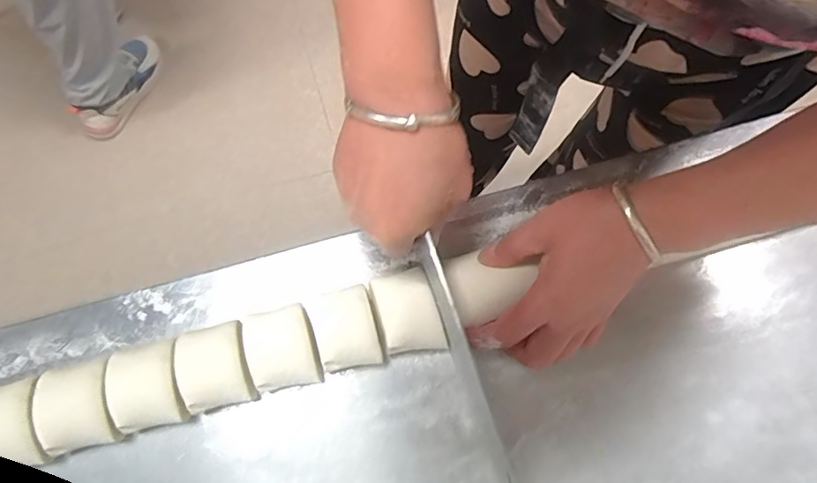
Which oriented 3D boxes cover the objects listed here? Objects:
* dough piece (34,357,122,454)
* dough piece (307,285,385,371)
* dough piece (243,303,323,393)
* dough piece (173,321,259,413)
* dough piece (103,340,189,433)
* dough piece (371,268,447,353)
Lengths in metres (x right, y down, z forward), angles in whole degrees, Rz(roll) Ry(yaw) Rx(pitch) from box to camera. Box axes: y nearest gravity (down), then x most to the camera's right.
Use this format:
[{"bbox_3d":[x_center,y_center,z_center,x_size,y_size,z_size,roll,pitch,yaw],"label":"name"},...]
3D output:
[{"bbox_3d":[-0.214,0.108,0.341,0.047,0.028,0.052,-11,74,-5],"label":"dough piece"},{"bbox_3d":[-0.042,0.062,0.359,0.041,0.036,0.052,-17,75,-6],"label":"dough piece"},{"bbox_3d":[-0.087,0.074,0.356,0.045,0.029,0.054,-17,75,-6],"label":"dough piece"},{"bbox_3d":[-0.130,0.086,0.351,0.044,0.032,0.052,-16,75,-6],"label":"dough piece"},{"bbox_3d":[-0.172,0.097,0.344,0.044,0.031,0.052,-13,74,-5],"label":"dough piece"},{"bbox_3d":[-0.001,0.050,0.366,0.040,0.032,0.059,-16,75,-6],"label":"dough piece"}]

